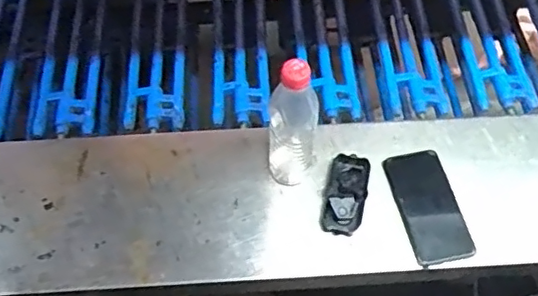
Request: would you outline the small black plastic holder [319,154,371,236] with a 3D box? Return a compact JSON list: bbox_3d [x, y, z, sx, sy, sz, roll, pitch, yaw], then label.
[{"bbox_3d":[0.105,0.064,0.791,0.055,0.024,0.109,12,61,7],"label":"small black plastic holder"}]

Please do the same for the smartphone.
[{"bbox_3d":[0.220,0.080,0.801,0.084,0.011,0.163,-12,61,-6],"label":"smartphone"}]

